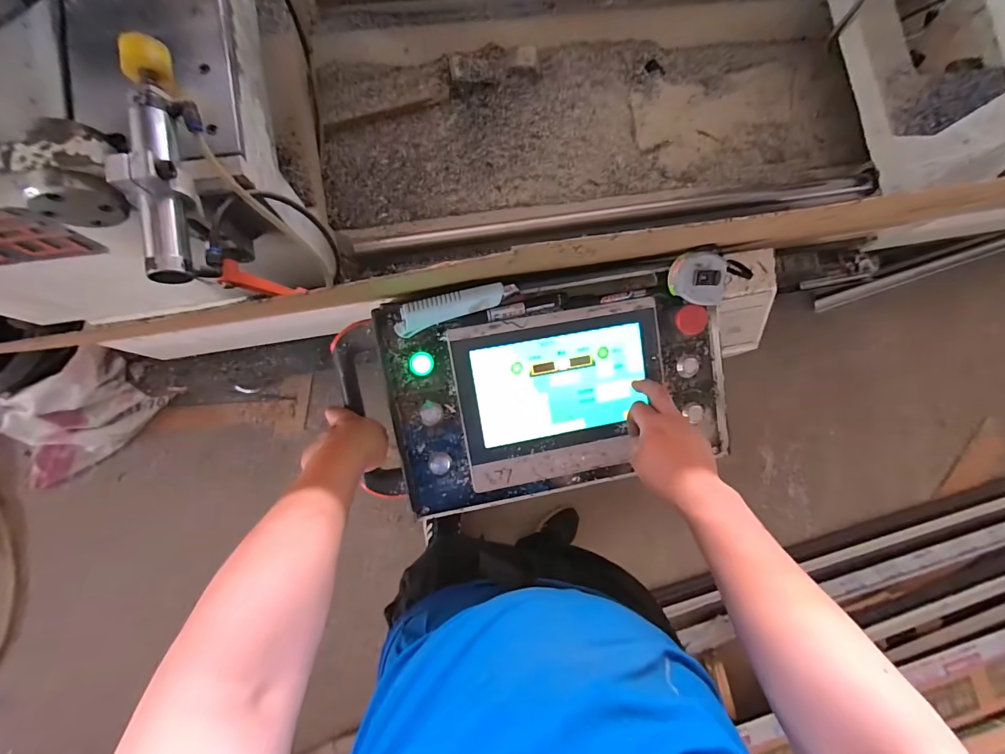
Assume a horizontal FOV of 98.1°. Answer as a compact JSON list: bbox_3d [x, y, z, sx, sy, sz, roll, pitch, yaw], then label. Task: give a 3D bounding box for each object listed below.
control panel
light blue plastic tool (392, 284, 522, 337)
[{"bbox_3d":[0.047,0.019,0.576,0.498,0.086,0.277,-9,98,-6],"label":"control panel"},{"bbox_3d":[-0.055,-0.084,0.520,0.148,0.023,0.032,-18,86,-8],"label":"light blue plastic tool"}]

